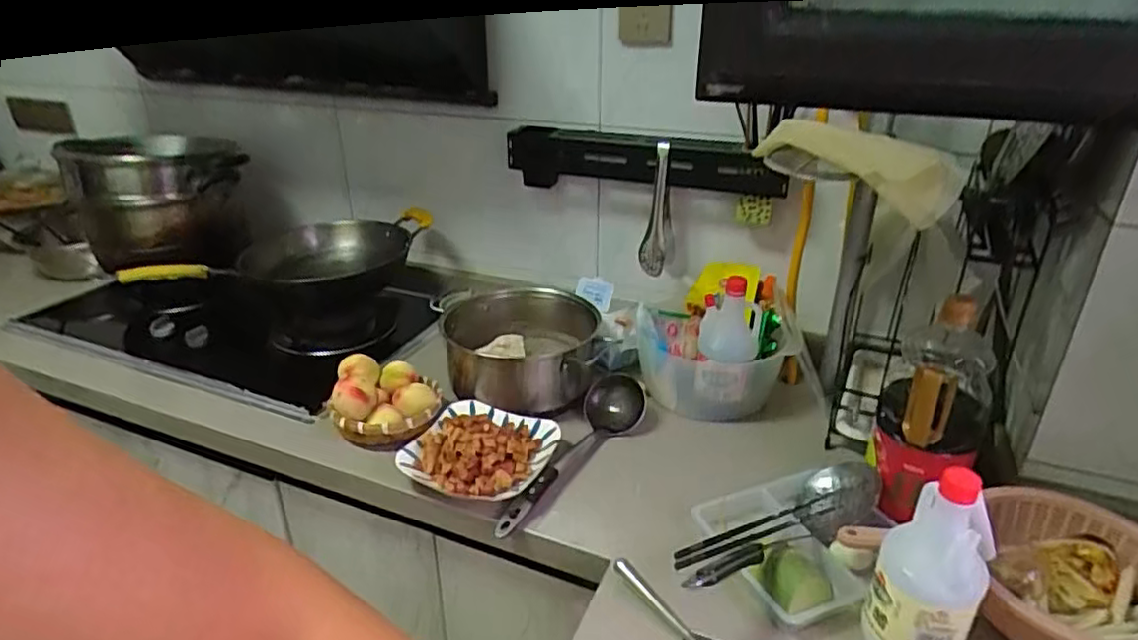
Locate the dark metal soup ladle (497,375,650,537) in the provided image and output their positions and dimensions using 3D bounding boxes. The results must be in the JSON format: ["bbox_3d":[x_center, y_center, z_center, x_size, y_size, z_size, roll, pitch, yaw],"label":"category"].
[{"bbox_3d":[0.020,0.182,0.933,0.079,0.055,0.353,11,29,21],"label":"dark metal soup ladle"}]

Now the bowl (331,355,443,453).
[{"bbox_3d":[-0.266,0.115,0.982,0.141,0.099,0.139,0,27,0],"label":"bowl"}]

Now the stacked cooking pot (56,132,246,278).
[{"bbox_3d":[-0.831,-0.270,1.364,0.306,0.199,0.356,-16,31,-28],"label":"stacked cooking pot"}]

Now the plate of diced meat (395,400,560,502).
[{"bbox_3d":[-0.120,0.177,0.907,0.169,0.043,0.175,12,29,23],"label":"plate of diced meat"}]

